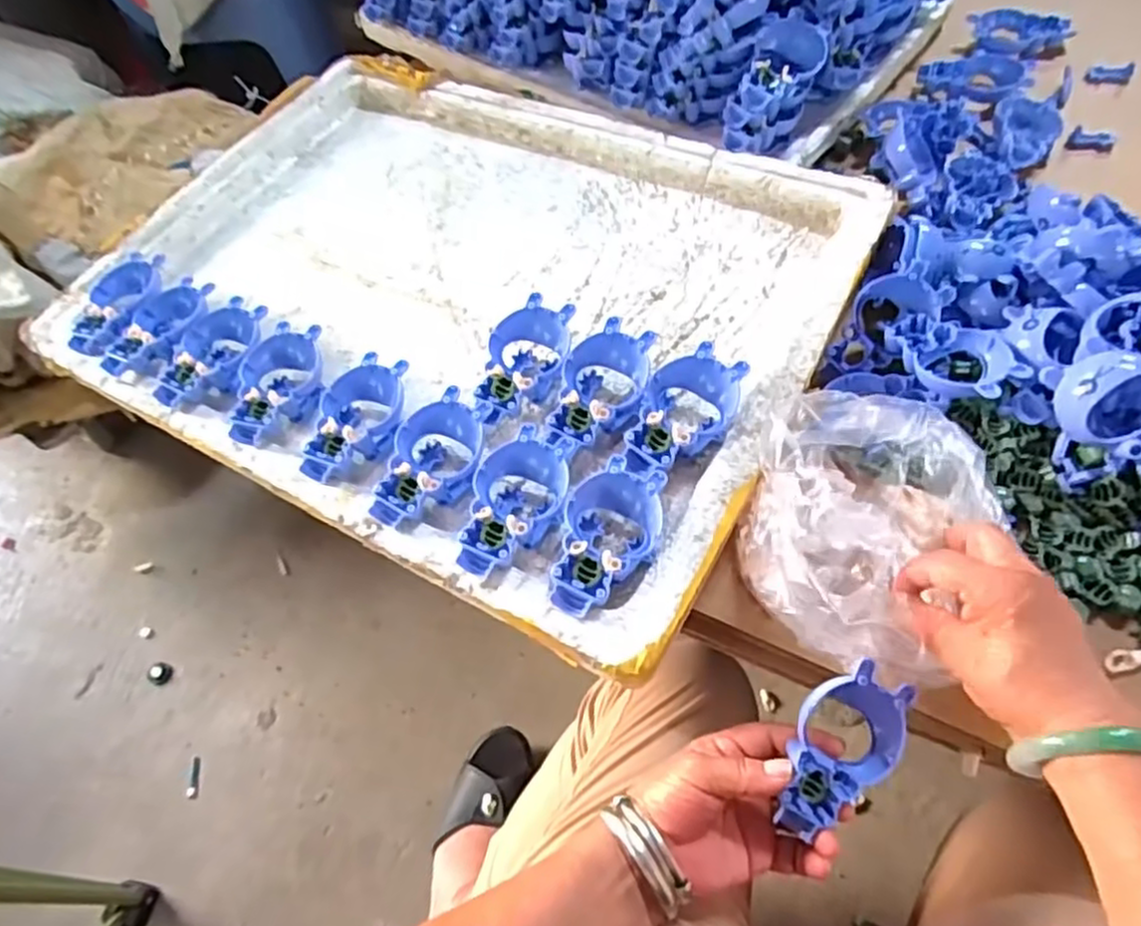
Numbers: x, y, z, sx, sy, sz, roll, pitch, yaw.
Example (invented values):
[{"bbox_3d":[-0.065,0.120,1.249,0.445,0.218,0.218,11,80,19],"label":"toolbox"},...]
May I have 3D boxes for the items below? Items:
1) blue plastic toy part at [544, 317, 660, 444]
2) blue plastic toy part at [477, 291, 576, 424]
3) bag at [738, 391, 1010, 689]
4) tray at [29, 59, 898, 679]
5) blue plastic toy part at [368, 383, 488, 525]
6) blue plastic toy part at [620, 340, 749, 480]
[{"bbox_3d":[0.022,-0.047,0.501,0.060,0.044,0.103,11,60,13],"label":"blue plastic toy part"},{"bbox_3d":[-0.033,-0.067,0.521,0.057,0.044,0.106,7,59,11],"label":"blue plastic toy part"},{"bbox_3d":[0.186,0.039,0.436,0.145,0.069,0.157,18,63,14],"label":"bag"},{"bbox_3d":[-0.098,-0.157,0.592,0.596,0.049,0.456,26,65,18],"label":"tray"},{"bbox_3d":[-0.093,0.001,0.487,0.058,0.039,0.097,12,60,14],"label":"blue plastic toy part"},{"bbox_3d":[0.074,-0.030,0.487,0.058,0.042,0.101,32,66,23],"label":"blue plastic toy part"}]

